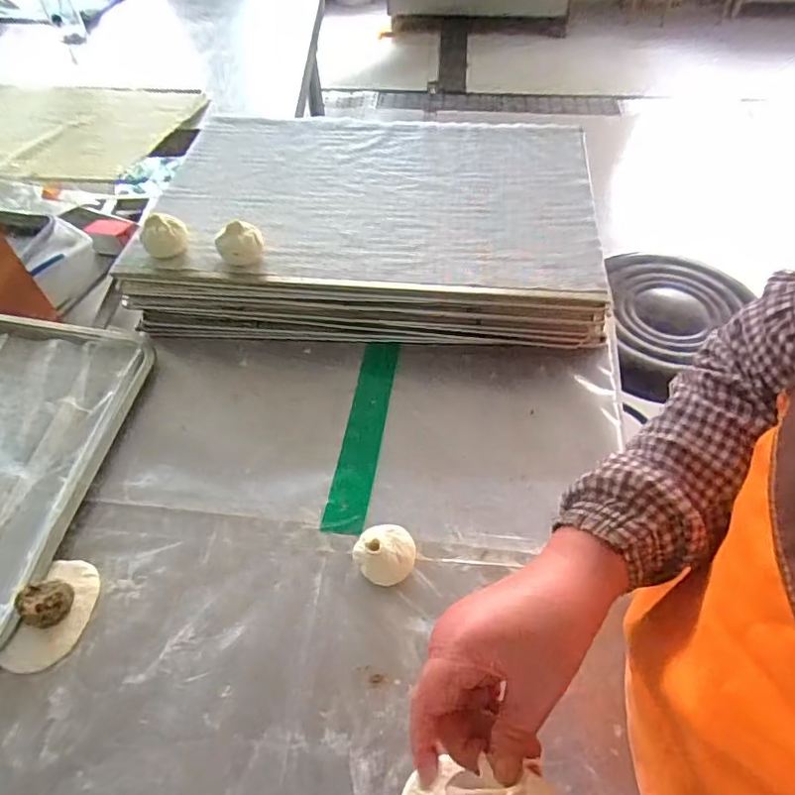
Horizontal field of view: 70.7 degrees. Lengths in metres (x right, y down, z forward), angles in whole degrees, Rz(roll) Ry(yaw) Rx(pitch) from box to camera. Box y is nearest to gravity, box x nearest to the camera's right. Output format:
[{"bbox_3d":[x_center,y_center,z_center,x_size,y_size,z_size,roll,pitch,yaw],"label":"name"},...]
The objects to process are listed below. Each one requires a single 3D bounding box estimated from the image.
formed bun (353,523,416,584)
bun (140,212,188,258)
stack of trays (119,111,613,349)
[{"bbox_3d":[-0.012,0.147,0.523,0.054,0.042,0.050,-1,52,1],"label":"formed bun"},{"bbox_3d":[-0.285,-0.200,0.684,0.056,0.039,0.047,-22,56,-15],"label":"bun"},{"bbox_3d":[-0.032,-0.257,0.797,0.584,0.094,0.404,4,53,3],"label":"stack of trays"}]

